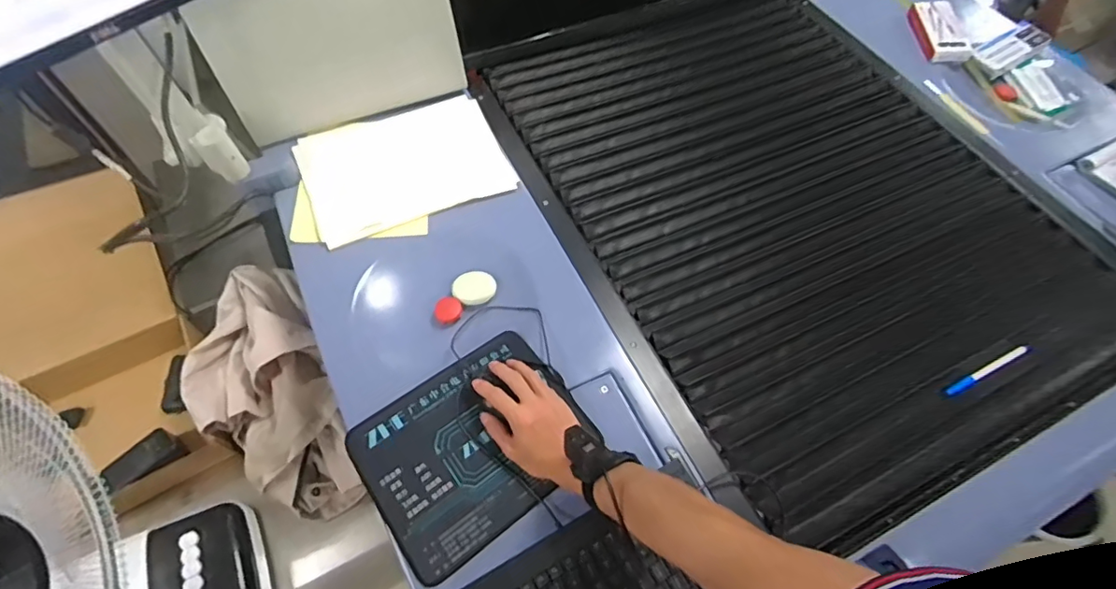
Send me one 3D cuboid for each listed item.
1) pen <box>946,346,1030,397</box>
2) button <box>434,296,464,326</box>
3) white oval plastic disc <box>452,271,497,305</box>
[{"bbox_3d":[0.589,0.104,0.728,0.145,0.010,0.012,-22,63,-14],"label":"pen"},{"bbox_3d":[-0.156,0.022,0.758,0.039,0.008,0.040,1,59,-1],"label":"button"},{"bbox_3d":[-0.122,-0.009,0.778,0.062,0.013,0.048,-5,60,-4],"label":"white oval plastic disc"}]

